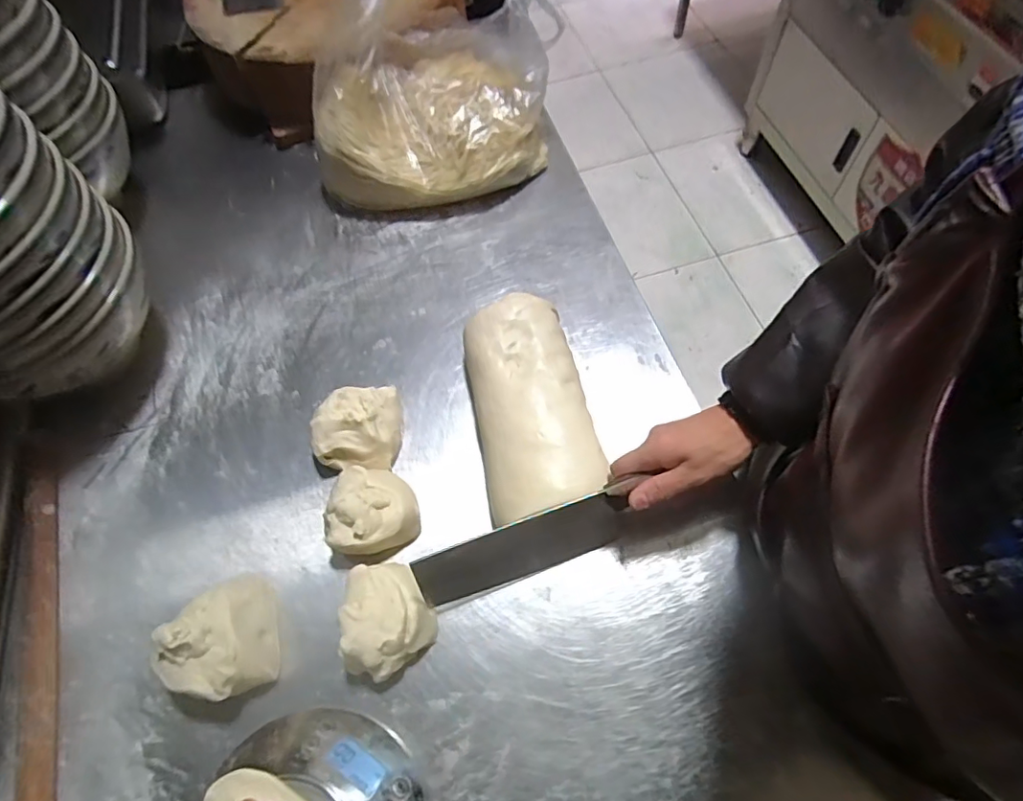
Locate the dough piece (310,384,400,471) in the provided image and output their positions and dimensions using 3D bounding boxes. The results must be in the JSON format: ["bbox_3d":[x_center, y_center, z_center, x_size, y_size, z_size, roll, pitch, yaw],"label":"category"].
[{"bbox_3d":[-0.159,0.025,0.570,0.080,0.045,0.090,5,64,6],"label":"dough piece"}]

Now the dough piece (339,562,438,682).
[{"bbox_3d":[-0.108,0.193,0.482,0.078,0.057,0.097,-4,63,2],"label":"dough piece"}]

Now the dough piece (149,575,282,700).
[{"bbox_3d":[-0.254,0.204,0.466,0.078,0.072,0.093,-18,64,-5],"label":"dough piece"}]

